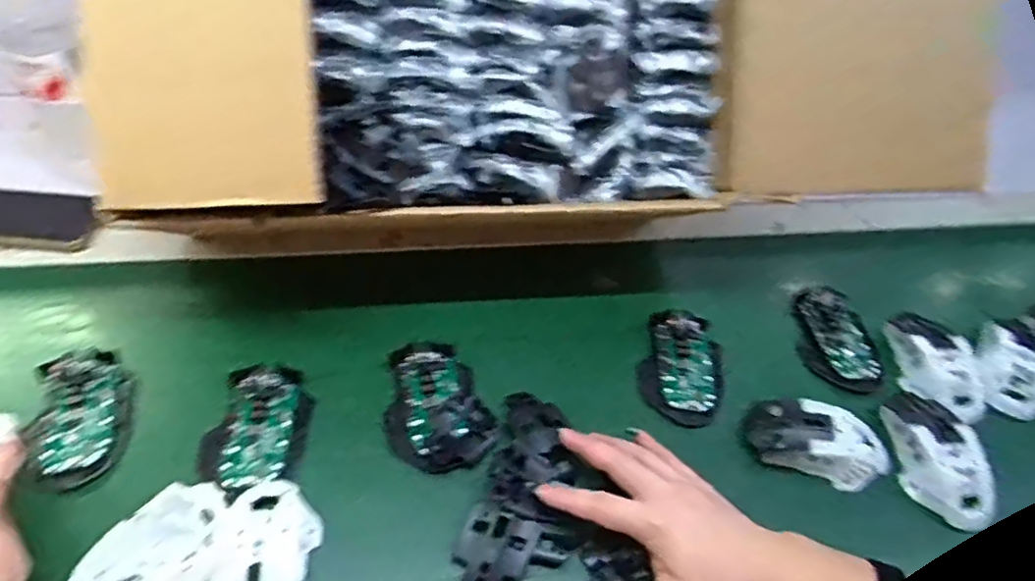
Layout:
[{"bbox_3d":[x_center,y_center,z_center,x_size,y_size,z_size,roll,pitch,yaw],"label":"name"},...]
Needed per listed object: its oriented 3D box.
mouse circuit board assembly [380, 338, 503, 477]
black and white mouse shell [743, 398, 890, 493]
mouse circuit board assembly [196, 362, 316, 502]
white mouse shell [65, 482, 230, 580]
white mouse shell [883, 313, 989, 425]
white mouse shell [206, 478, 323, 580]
[{"bbox_3d":[-0.070,0.093,0.543,0.083,0.032,0.122,-18,51,-19],"label":"mouse circuit board assembly"},{"bbox_3d":[0.250,0.123,0.546,0.112,0.035,0.057,16,48,10],"label":"black and white mouse shell"},{"bbox_3d":[-0.202,0.104,0.511,0.071,0.030,0.112,4,47,-1],"label":"mouse circuit board assembly"},{"bbox_3d":[-0.242,0.179,0.428,0.109,0.045,0.066,-22,52,-23],"label":"white mouse shell"},{"bbox_3d":[0.394,0.062,0.612,0.073,0.037,0.114,5,47,0],"label":"white mouse shell"},{"bbox_3d":[-0.172,0.183,0.440,0.060,0.041,0.116,3,47,-1],"label":"white mouse shell"}]

